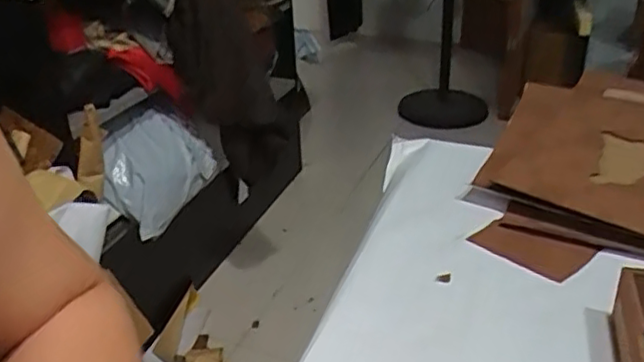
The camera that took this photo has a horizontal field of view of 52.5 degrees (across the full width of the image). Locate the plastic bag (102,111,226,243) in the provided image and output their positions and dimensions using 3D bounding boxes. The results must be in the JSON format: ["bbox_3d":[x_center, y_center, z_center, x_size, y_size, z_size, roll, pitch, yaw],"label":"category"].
[{"bbox_3d":[-0.302,-0.035,1.214,0.063,0.196,0.248,-21,22,49],"label":"plastic bag"}]

